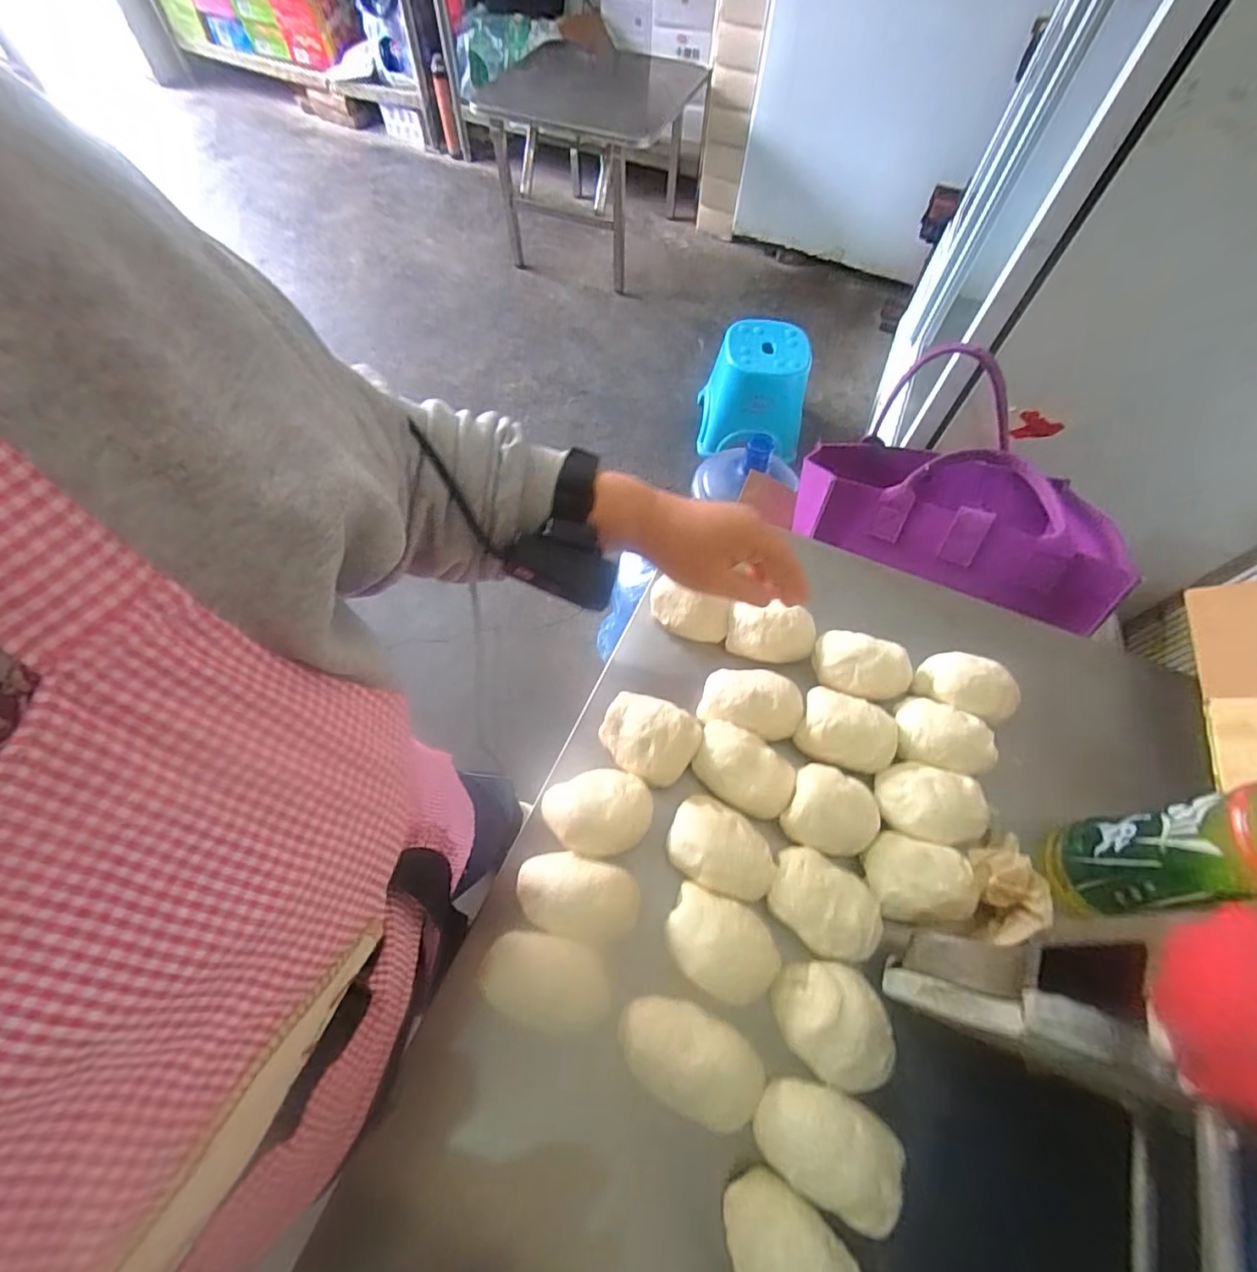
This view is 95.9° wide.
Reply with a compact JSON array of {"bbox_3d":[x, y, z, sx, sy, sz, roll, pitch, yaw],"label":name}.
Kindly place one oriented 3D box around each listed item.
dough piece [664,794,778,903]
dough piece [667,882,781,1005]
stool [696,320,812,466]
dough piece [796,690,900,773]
[{"bbox_3d":[0.068,0.158,0.417,0.078,0.042,0.058,34,67,15],"label":"dough piece"},{"bbox_3d":[0.064,0.208,0.381,0.075,0.037,0.058,17,64,7],"label":"dough piece"},{"bbox_3d":[0.352,-0.705,1.654,0.274,0.286,0.270,-3,63,-3],"label":"stool"},{"bbox_3d":[0.176,0.075,0.453,0.073,0.031,0.055,22,64,9],"label":"dough piece"}]

